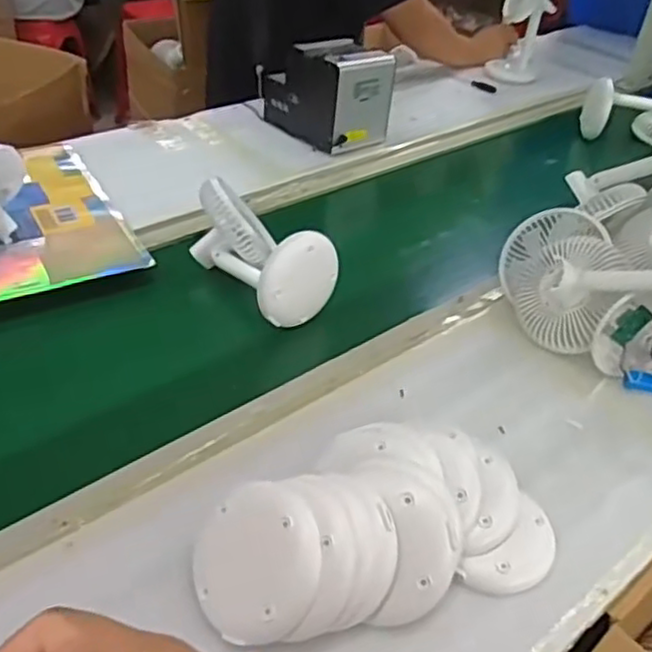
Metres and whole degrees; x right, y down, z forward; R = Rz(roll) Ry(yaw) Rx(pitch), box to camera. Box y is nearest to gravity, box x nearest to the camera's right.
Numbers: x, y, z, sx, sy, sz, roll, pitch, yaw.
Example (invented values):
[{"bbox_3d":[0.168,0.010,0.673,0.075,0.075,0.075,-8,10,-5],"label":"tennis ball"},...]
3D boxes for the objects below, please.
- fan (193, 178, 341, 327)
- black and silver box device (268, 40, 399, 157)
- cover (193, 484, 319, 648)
[{"bbox_3d":[-0.078,-0.093,0.819,0.103,0.102,0.199,-22,47,-30],"label":"fan"},{"bbox_3d":[0.004,-0.392,1.158,0.134,0.149,0.189,-27,49,-34],"label":"black and silver box device"},{"bbox_3d":[-0.051,0.167,0.494,0.105,0.103,0.020,46,9,32],"label":"cover"}]

